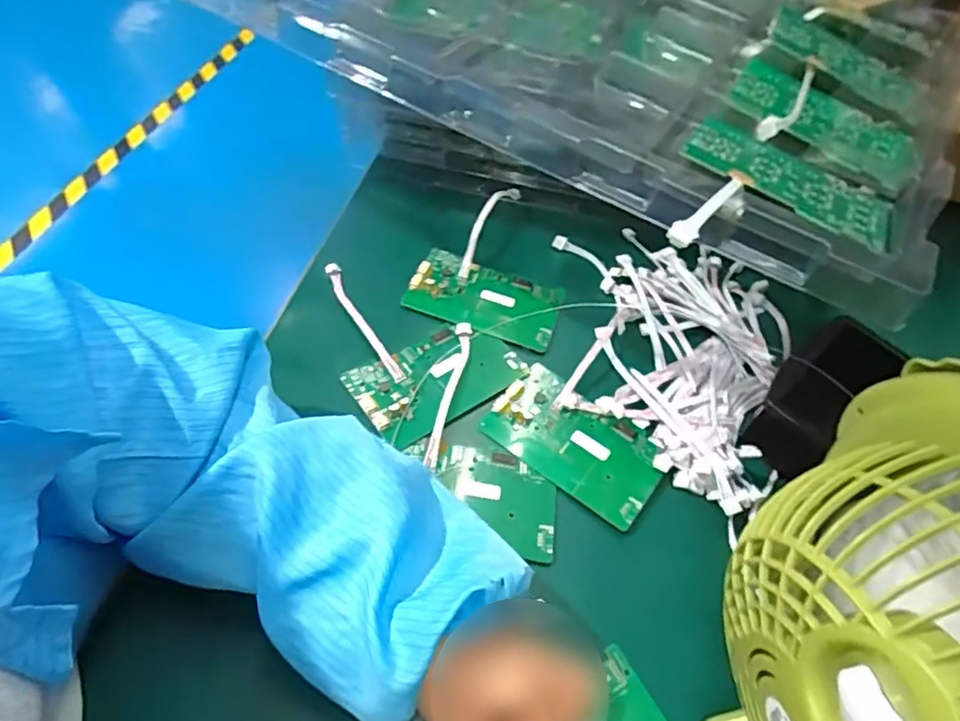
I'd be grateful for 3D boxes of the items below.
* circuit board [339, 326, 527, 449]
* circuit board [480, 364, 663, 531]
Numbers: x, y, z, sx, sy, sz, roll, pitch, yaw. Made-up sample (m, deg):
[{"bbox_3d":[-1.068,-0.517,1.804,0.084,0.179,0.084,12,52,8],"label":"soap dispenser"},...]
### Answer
[{"bbox_3d":[-0.033,0.013,0.469,0.130,0.008,0.079,-25,60,-23],"label":"circuit board"},{"bbox_3d":[0.073,0.060,0.447,0.131,0.005,0.078,34,56,17],"label":"circuit board"}]

